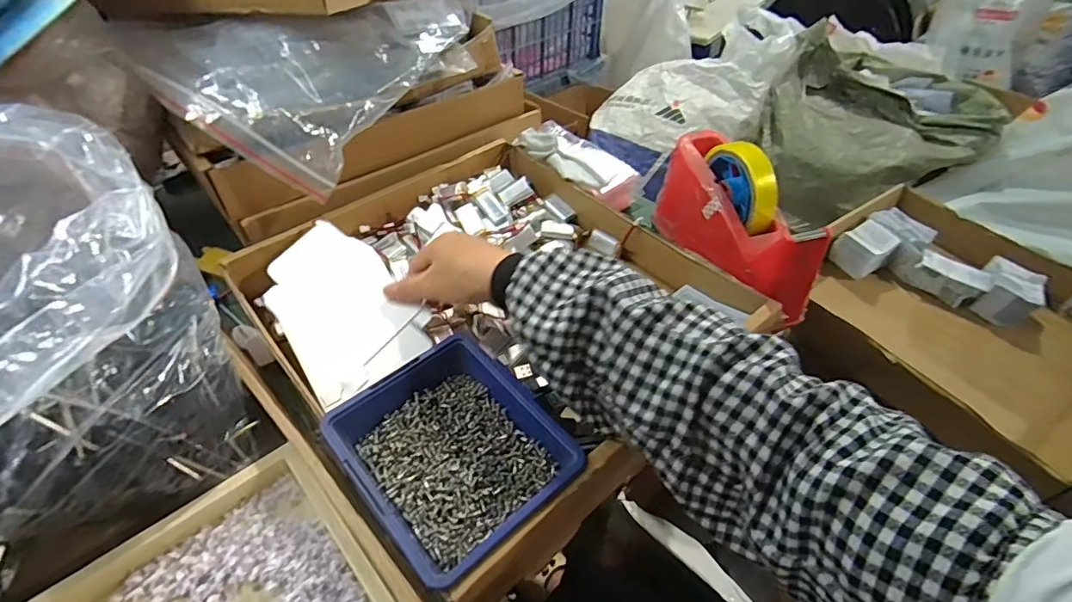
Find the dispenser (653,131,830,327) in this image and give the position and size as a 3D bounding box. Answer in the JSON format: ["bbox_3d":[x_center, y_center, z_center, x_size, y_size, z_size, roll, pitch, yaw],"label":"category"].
[{"bbox_3d":[0.185,-0.081,0.502,0.062,0.106,0.199,-12,47,-12],"label":"dispenser"}]

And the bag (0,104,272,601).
[{"bbox_3d":[-0.311,0.042,0.304,0.224,0.190,0.193,-31,54,-27],"label":"bag"}]

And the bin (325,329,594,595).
[{"bbox_3d":[-0.055,0.105,0.359,0.123,0.047,0.138,-33,54,-28],"label":"bin"}]

